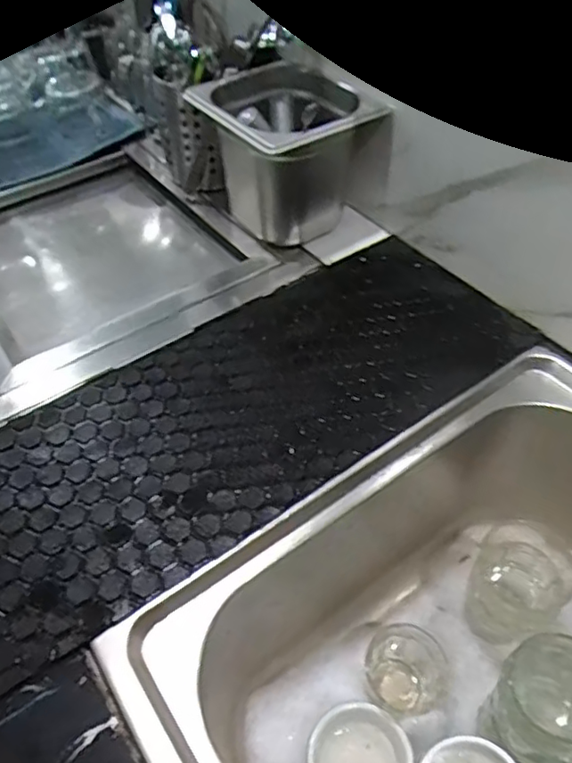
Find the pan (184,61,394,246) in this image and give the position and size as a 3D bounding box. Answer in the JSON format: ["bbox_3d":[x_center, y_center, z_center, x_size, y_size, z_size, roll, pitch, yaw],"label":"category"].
[{"bbox_3d":[0.005,-0.270,0.724,0.175,0.150,0.185,-32,54,-24],"label":"pan"}]

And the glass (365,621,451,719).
[{"bbox_3d":[0.112,0.273,0.559,0.071,0.076,0.068,-1,48,1],"label":"glass"}]

